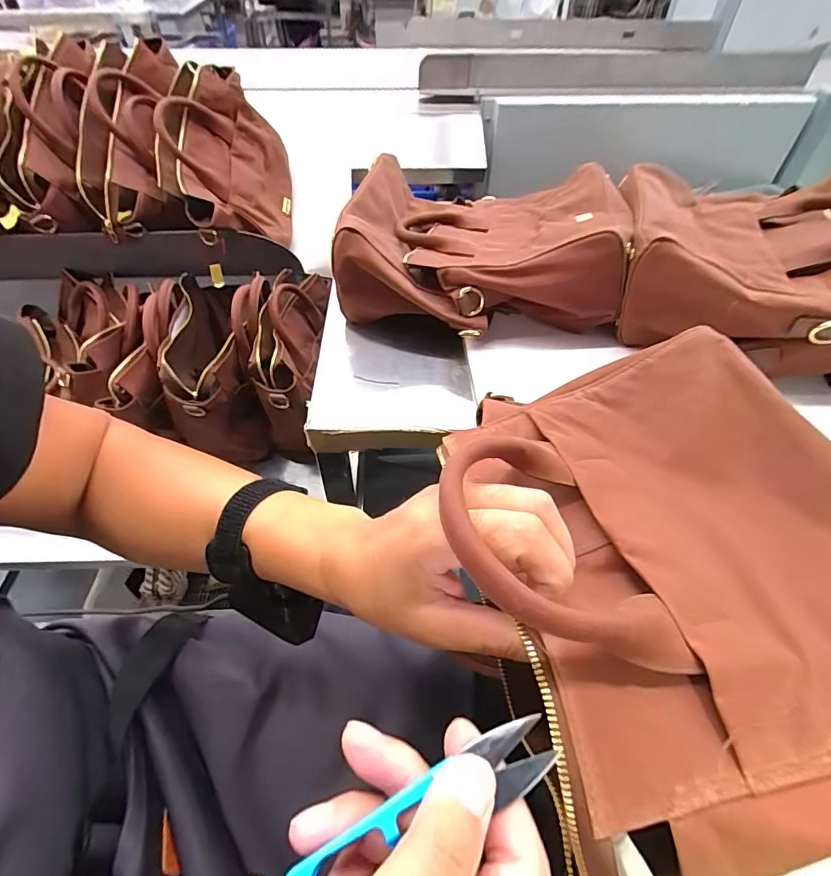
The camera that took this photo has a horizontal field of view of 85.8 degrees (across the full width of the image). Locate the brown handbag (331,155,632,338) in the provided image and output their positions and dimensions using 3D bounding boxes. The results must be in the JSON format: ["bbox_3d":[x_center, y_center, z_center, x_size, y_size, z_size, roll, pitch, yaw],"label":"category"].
[{"bbox_3d":[0.082,-0.241,0.532,0.293,0.093,0.279,10,51,7],"label":"brown handbag"}]

